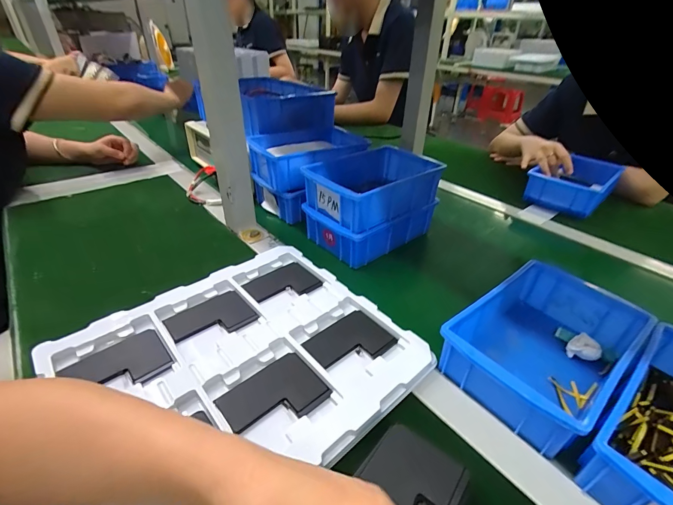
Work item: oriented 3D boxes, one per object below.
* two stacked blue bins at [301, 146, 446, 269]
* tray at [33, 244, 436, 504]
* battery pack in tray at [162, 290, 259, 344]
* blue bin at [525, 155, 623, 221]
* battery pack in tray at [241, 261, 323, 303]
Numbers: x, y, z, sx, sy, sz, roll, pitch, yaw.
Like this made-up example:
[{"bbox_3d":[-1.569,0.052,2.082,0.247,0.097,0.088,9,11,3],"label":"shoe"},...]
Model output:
[{"bbox_3d":[0.055,-0.084,0.561,0.188,0.114,0.136,-24,42,-32],"label":"two stacked blue bins"},{"bbox_3d":[-0.099,0.111,0.361,0.315,0.019,0.277,-26,43,-34],"label":"tray"},{"bbox_3d":[-0.149,0.080,0.407,0.090,0.005,0.069,-26,43,-34],"label":"battery pack in tray"},{"bbox_3d":[0.501,-0.148,0.726,0.175,0.066,0.130,-28,44,-36],"label":"blue bin"},{"bbox_3d":[-0.073,0.045,0.465,0.087,0.008,0.068,-25,43,-33],"label":"battery pack in tray"}]

